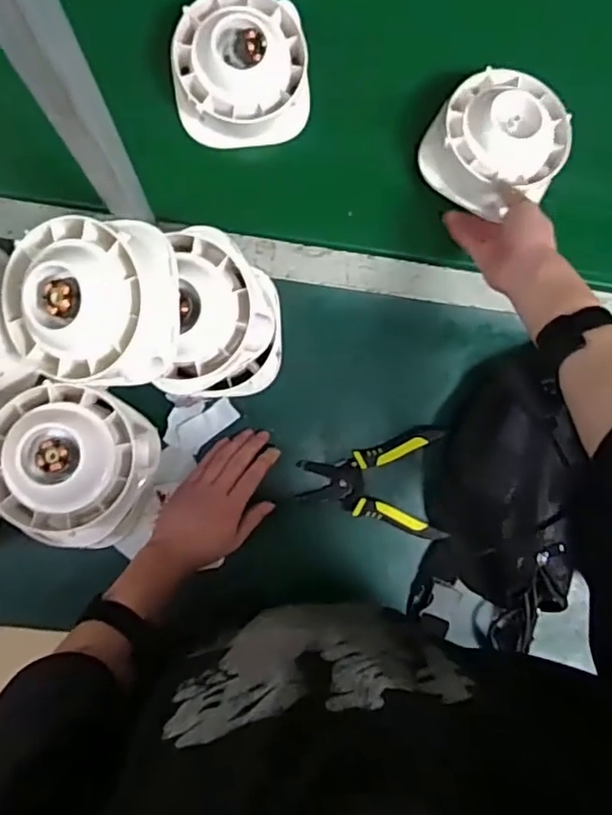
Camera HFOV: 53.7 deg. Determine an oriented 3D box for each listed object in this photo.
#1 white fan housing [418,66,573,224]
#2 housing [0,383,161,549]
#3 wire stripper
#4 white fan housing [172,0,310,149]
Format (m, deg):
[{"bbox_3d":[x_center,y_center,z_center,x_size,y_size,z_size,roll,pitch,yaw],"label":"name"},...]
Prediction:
[{"bbox_3d":[0.198,-0.269,0.610,0.131,0.064,0.138,0,92,-5],"label":"white fan housing"},{"bbox_3d":[-0.217,0.051,0.566,0.139,0.113,0.141,0,92,-5],"label":"housing"},{"bbox_3d":[0.072,0.079,0.650,0.152,0.025,0.115,2,92,-5],"label":"wire stripper"},{"bbox_3d":[-0.064,-0.339,0.600,0.141,0.062,0.141,-6,107,-6],"label":"white fan housing"}]

